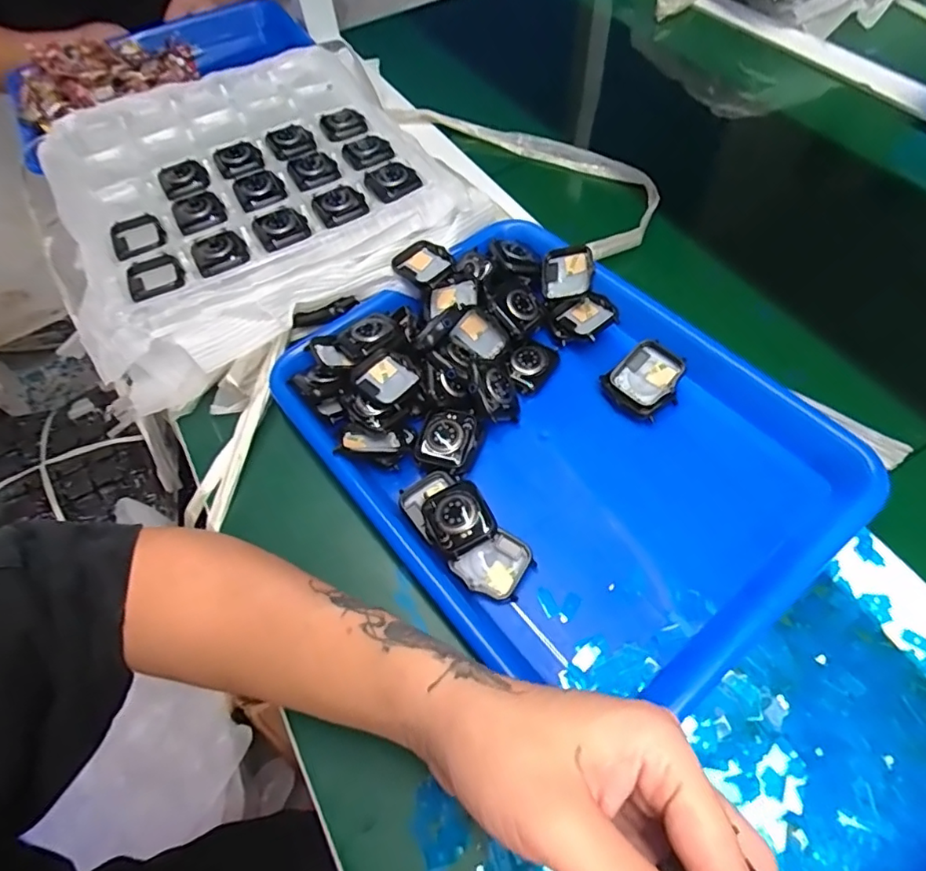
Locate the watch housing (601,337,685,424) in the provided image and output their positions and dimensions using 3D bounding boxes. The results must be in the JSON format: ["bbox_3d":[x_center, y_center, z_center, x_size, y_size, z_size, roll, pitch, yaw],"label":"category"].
[{"bbox_3d":[0.126,-0.038,0.384,0.051,0.013,0.044,-44,65,-6],"label":"watch housing"}]

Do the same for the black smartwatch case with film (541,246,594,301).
[{"bbox_3d":[0.080,-0.125,0.428,0.039,0.009,0.041,-9,76,17],"label":"black smartwatch case with film"}]

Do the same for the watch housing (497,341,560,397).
[{"bbox_3d":[0.049,-0.052,0.406,0.035,0.009,0.043,44,75,5],"label":"watch housing"}]

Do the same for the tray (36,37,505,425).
[{"bbox_3d":[-0.200,-0.244,0.499,0.346,0.028,0.387,-32,61,-14],"label":"tray"}]

